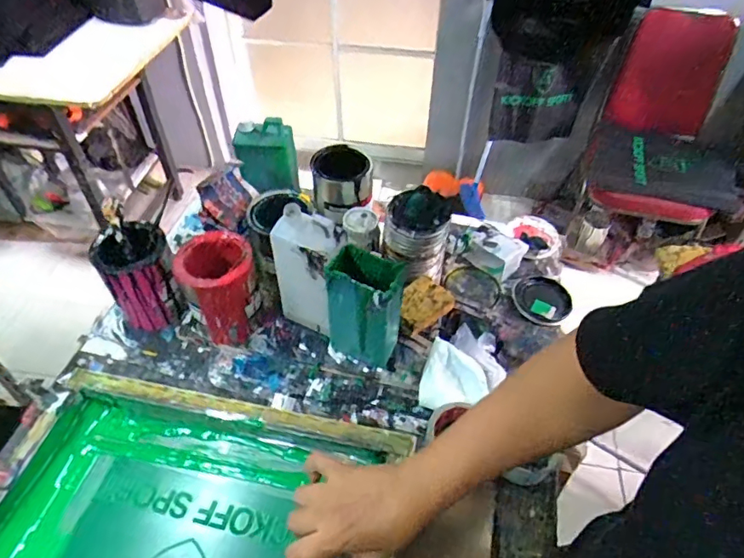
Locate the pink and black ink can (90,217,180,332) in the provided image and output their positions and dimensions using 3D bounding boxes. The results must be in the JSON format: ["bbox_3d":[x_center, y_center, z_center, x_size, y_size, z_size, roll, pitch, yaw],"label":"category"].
[{"bbox_3d":[-0.365,-0.004,0.803,0.097,0.151,0.100,1,50,-1],"label":"pink and black ink can"}]

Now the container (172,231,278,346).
[{"bbox_3d":[-0.230,0.014,0.782,0.112,0.141,0.121,-26,56,-22],"label":"container"}]

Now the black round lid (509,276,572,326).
[{"bbox_3d":[0.300,0.033,0.894,0.100,0.014,0.106,1,50,-1],"label":"black round lid"}]

